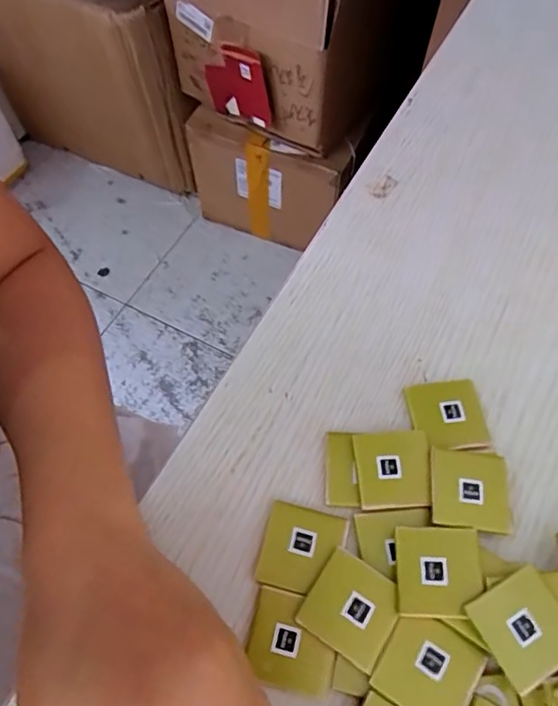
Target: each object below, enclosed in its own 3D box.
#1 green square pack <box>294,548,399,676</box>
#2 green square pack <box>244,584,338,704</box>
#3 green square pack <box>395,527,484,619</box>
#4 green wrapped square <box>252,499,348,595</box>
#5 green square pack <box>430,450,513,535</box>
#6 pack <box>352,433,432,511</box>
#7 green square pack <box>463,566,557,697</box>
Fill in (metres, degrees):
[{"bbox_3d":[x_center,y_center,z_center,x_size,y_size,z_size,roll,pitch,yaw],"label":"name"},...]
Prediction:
[{"bbox_3d":[0.031,0.108,0.234,0.036,0.005,0.036,30,66,17],"label":"green square pack"},{"bbox_3d":[0.005,0.121,0.231,0.036,0.004,0.036,12,62,8],"label":"green square pack"},{"bbox_3d":[0.069,0.094,0.236,0.035,0.006,0.036,2,61,2],"label":"green square pack"},{"bbox_3d":[0.010,0.088,0.248,0.035,0.004,0.036,13,62,8],"label":"green wrapped square"},{"bbox_3d":[0.089,0.064,0.256,0.036,0.009,0.036,5,62,4],"label":"green square pack"},{"bbox_3d":[0.055,0.056,0.263,0.034,0.007,0.036,-2,61,1],"label":"pack"},{"bbox_3d":[0.100,0.111,0.223,0.036,0.009,0.035,-26,64,-12],"label":"green square pack"}]

